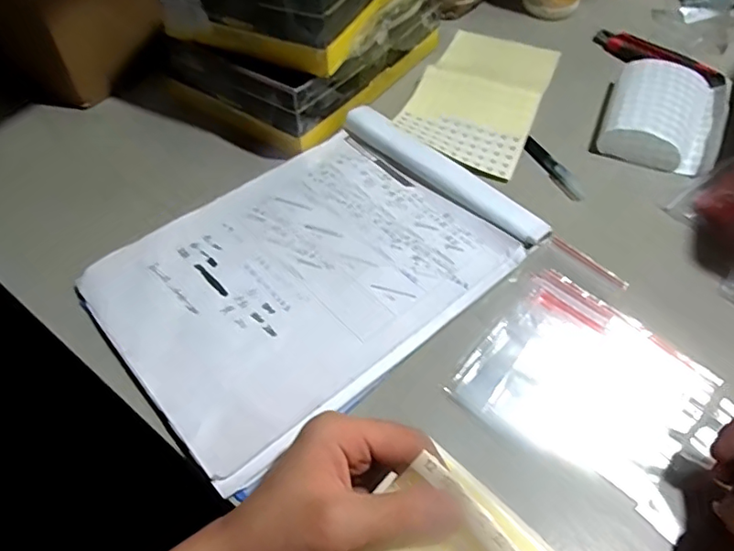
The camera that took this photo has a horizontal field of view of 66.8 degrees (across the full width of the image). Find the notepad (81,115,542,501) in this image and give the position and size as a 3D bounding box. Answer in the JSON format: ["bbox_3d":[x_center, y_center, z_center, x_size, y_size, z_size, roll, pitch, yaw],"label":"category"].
[{"bbox_3d":[-0.045,-0.014,0.433,0.293,0.027,0.216,-36,59,-23],"label":"notepad"}]

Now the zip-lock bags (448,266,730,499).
[{"bbox_3d":[0.150,0.070,0.384,0.139,0.015,0.131,35,61,25],"label":"zip-lock bags"}]

